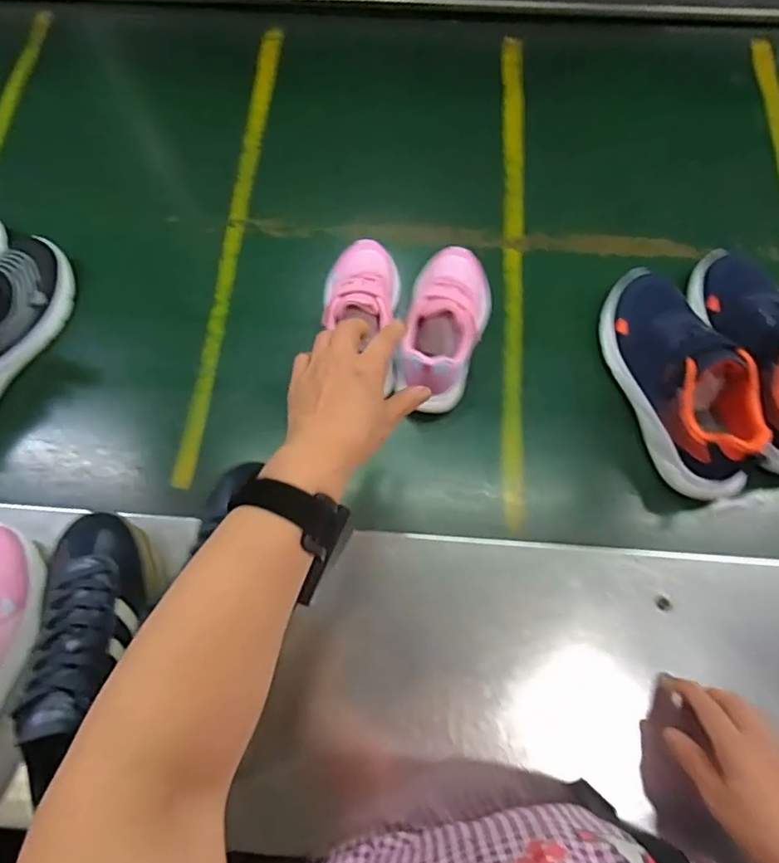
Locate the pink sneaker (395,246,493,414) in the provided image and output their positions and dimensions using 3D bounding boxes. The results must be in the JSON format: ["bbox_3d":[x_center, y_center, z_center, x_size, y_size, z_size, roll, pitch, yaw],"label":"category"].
[{"bbox_3d":[0.065,-0.127,0.636,0.089,0.090,0.200,14,62,5],"label":"pink sneaker"}]

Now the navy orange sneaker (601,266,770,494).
[{"bbox_3d":[0.302,-0.066,0.593,0.093,0.095,0.259,-9,71,-3],"label":"navy orange sneaker"}]

